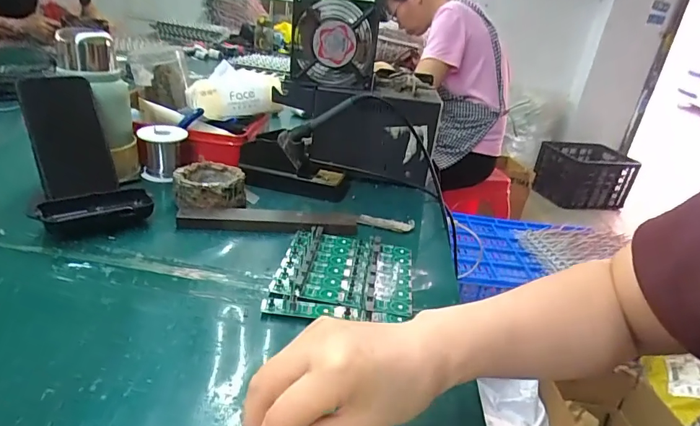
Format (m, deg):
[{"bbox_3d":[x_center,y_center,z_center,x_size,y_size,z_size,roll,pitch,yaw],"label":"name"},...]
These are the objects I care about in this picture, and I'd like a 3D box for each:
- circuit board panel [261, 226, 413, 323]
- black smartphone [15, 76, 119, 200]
[{"bbox_3d":[-0.004,0.061,0.463,0.137,0.012,0.153,7,25,3],"label":"circuit board panel"},{"bbox_3d":[-0.324,-0.087,0.514,0.012,0.134,0.077,3,19,41],"label":"black smartphone"}]

